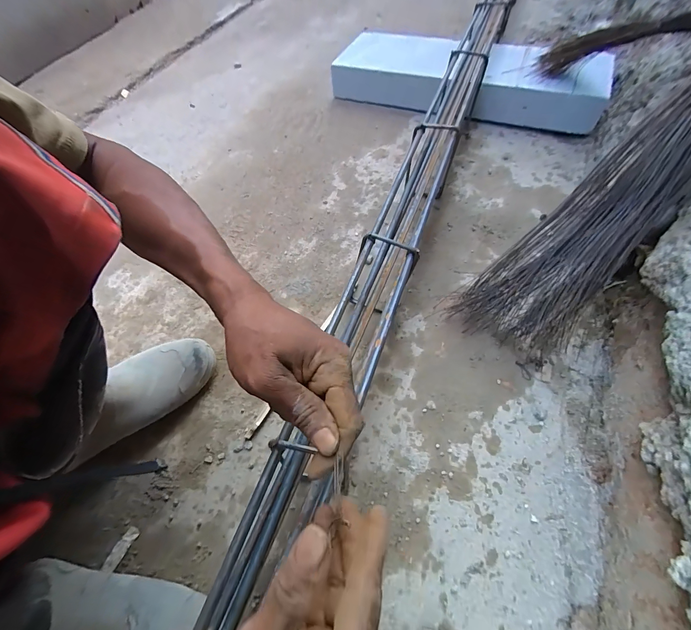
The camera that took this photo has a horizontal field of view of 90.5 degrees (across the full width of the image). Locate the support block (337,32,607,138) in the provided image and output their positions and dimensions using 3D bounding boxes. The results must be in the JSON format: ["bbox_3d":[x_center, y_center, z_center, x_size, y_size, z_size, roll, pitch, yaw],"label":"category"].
[{"bbox_3d":[0.267,-0.549,0.800,0.599,0.103,0.184,22,62,18],"label":"support block"}]

